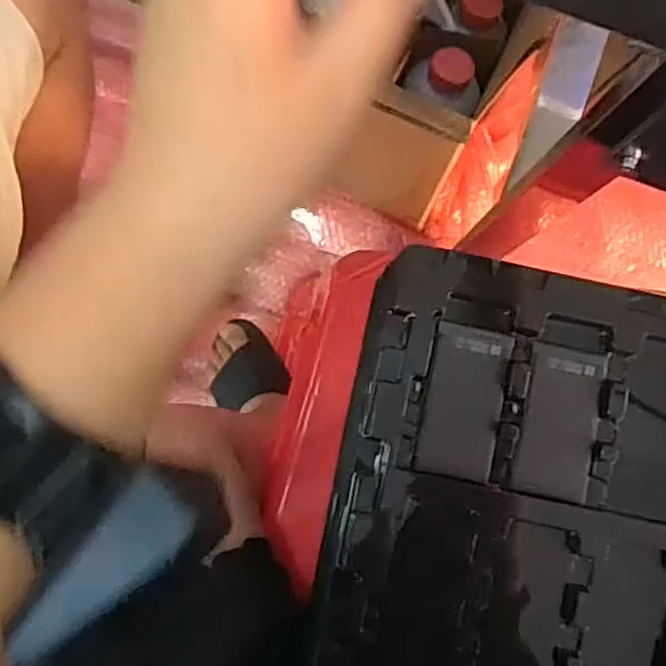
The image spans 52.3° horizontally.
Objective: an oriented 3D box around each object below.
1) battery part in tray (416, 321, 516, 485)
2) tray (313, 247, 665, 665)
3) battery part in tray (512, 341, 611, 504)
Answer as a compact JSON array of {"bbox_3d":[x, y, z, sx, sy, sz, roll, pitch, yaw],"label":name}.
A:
[{"bbox_3d":[0.075,0.040,0.388,0.045,0.005,0.084,12,84,-2],"label":"battery part in tray"},{"bbox_3d":[0.117,0.096,0.388,0.224,0.017,0.257,10,84,-2],"label":"tray"},{"bbox_3d":[0.132,0.051,0.392,0.045,0.004,0.087,13,84,-2],"label":"battery part in tray"}]

